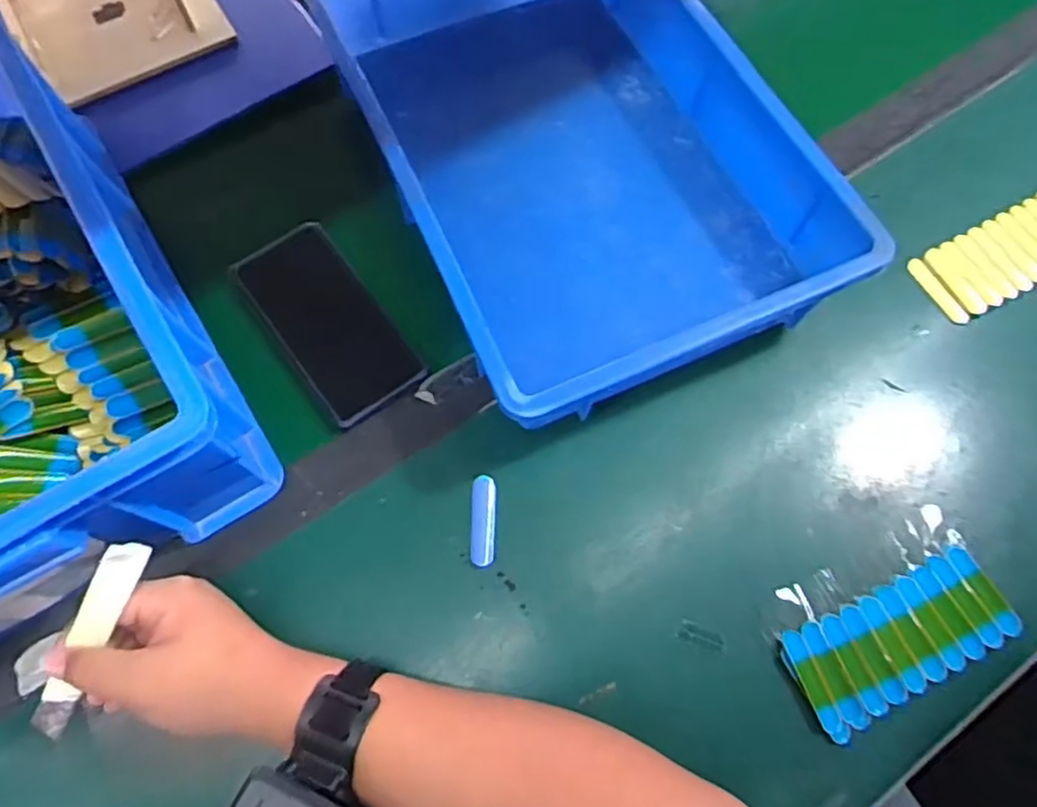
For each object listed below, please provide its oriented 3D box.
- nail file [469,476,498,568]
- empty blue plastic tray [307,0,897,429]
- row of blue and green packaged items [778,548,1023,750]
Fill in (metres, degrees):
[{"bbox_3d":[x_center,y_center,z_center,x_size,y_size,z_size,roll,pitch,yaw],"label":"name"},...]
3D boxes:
[{"bbox_3d":[-0.024,0.080,0.478,0.017,0.004,0.062,1,68,0],"label":"nail file"},{"bbox_3d":[0.033,-0.217,0.547,0.288,0.078,0.454,-22,70,-9],"label":"empty blue plastic tray"},{"bbox_3d":[0.246,0.152,0.447,0.150,0.008,0.065,-25,71,-10],"label":"row of blue and green packaged items"}]

